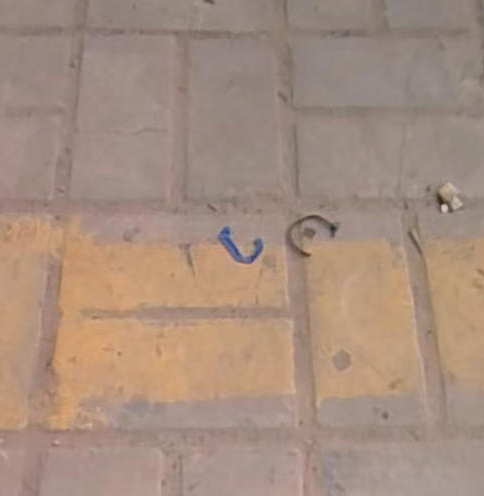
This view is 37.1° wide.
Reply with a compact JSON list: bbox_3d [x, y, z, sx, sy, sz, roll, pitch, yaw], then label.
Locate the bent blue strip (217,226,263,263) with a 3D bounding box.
[{"bbox_3d":[-0.003,-0.002,0.608,0.040,0.005,0.025,20,64,8],"label":"bent blue strip"}]

